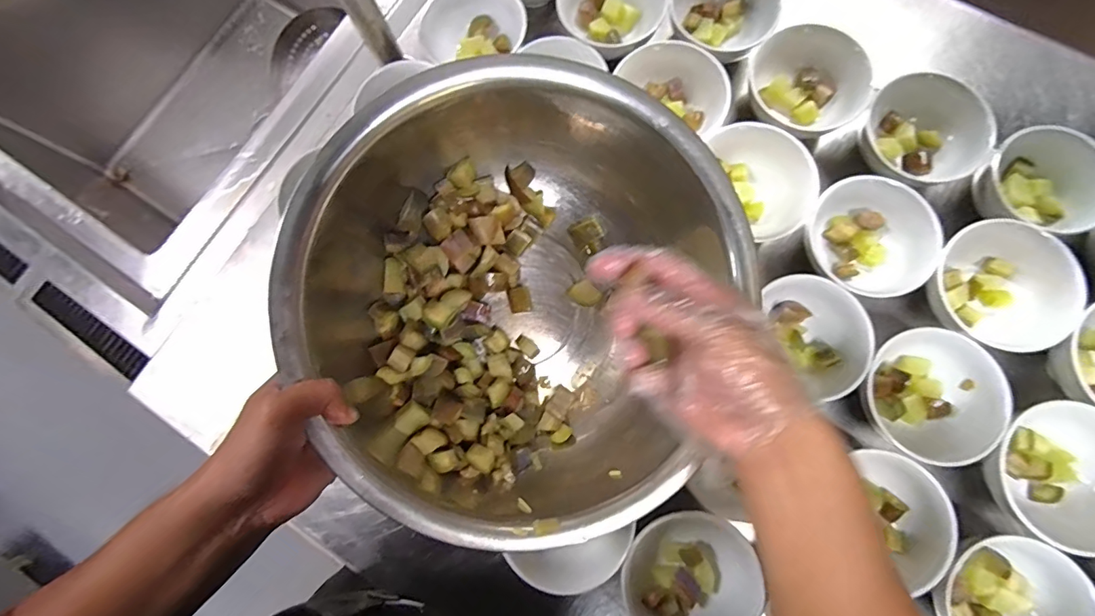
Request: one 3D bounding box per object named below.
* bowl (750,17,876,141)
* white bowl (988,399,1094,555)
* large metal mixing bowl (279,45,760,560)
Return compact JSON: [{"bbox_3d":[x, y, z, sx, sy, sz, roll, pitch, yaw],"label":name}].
[{"bbox_3d":[0.271,-0.239,0.508,0.105,0.064,0.109,-16,78,-3],"label":"bowl"},{"bbox_3d":[0.451,0.147,0.429,0.113,0.061,0.115,0,78,1],"label":"white bowl"},{"bbox_3d":[-0.013,-0.002,0.396,0.334,0.140,0.334,0,90,-9],"label":"large metal mixing bowl"}]

